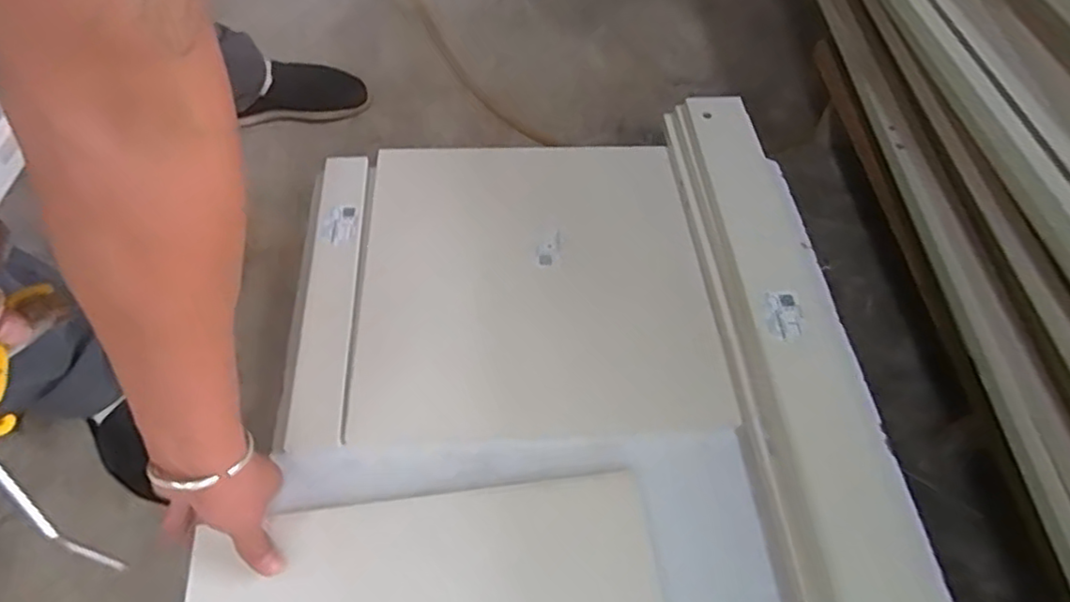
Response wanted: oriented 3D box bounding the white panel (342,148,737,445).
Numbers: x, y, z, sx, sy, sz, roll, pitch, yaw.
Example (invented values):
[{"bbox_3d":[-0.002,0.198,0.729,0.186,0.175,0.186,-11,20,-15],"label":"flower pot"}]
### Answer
[{"bbox_3d":[-0.004,-0.031,0.680,0.371,0.015,0.374,-1,59,-4],"label":"white panel"}]

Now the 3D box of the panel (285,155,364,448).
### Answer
[{"bbox_3d":[-0.222,-0.017,0.660,0.052,0.016,0.358,-3,59,-3],"label":"panel"}]

